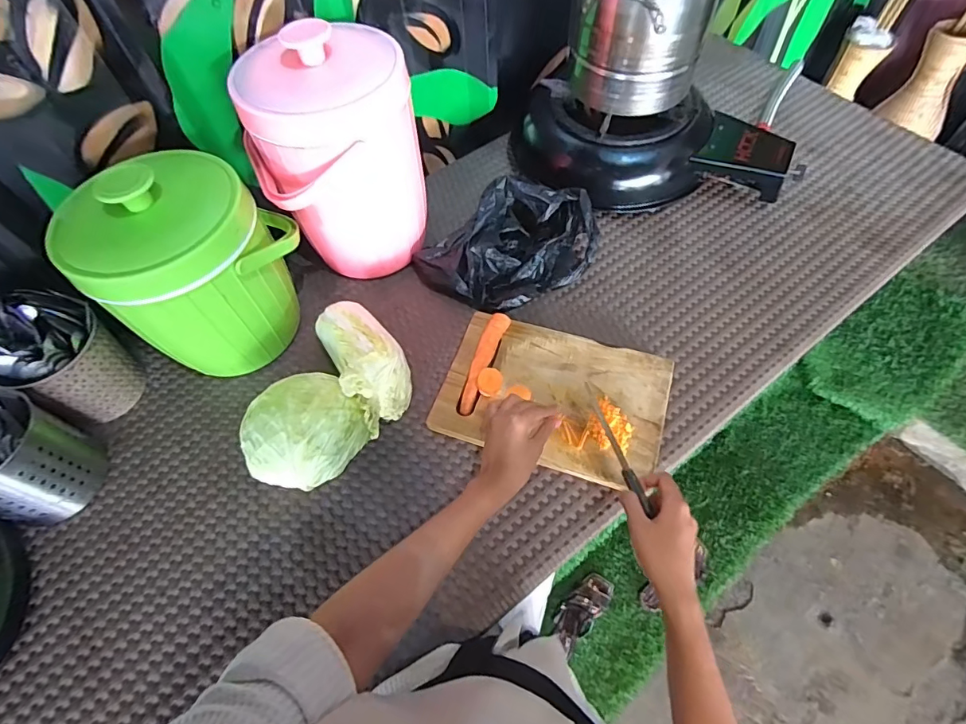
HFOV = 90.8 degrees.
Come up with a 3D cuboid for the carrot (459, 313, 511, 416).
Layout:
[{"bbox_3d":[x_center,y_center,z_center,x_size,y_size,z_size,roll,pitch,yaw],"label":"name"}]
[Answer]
[{"bbox_3d":[-0.002,-0.002,0.677,0.028,0.026,0.157,19,62,14],"label":"carrot"}]

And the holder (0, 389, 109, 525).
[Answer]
[{"bbox_3d":[-0.575,0.124,0.599,0.137,0.144,0.123,13,60,11],"label":"holder"}]

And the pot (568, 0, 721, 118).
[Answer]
[{"bbox_3d":[0.244,-0.525,0.752,0.198,0.193,0.199,-2,59,3],"label":"pot"}]

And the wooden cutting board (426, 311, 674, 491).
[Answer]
[{"bbox_3d":[0.096,0.045,0.662,0.299,0.024,0.203,16,61,13],"label":"wooden cutting board"}]

